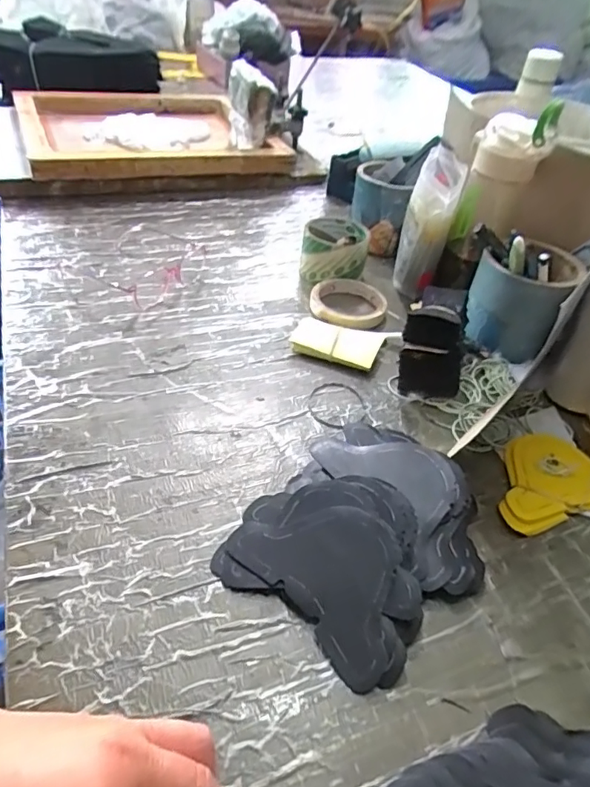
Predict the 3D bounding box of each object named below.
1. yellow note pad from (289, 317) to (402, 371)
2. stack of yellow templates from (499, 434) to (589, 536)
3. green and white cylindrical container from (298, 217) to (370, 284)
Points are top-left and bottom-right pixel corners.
[{"bbox_3d":[0.053,-0.057,0.581,0.111,0.019,0.069,12,42,5],"label":"yellow note pad"},{"bbox_3d":[0.234,0.074,0.467,0.136,0.015,0.090,-6,43,-14],"label":"stack of yellow templates"},{"bbox_3d":[0.052,-0.187,0.699,0.082,0.064,0.093,9,41,2],"label":"green and white cylindrical container"}]

